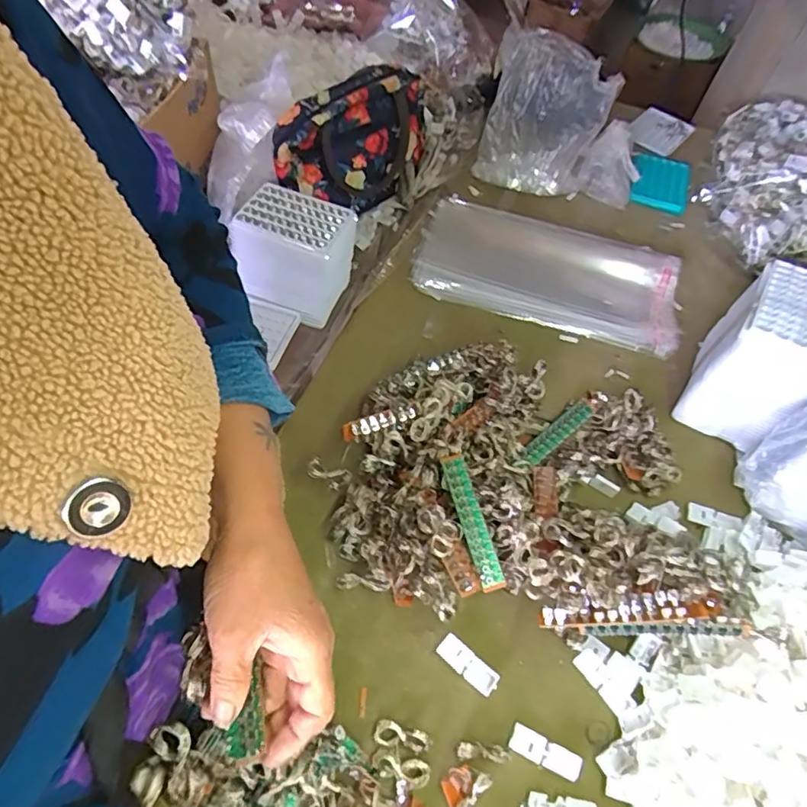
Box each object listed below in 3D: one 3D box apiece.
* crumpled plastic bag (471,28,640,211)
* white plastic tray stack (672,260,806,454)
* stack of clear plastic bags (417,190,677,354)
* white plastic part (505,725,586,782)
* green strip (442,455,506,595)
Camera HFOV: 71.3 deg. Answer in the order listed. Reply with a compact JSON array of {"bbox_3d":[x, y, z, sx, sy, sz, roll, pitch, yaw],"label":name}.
[{"bbox_3d":[0.237,-0.409,0.809,0.235,0.157,0.122,23,56,9],"label":"crumpled plastic bag"},{"bbox_3d":[0.377,-0.044,0.600,0.094,0.155,0.135,31,58,14],"label":"white plastic tray stack"},{"bbox_3d":[0.190,-0.179,0.742,0.344,0.030,0.167,20,56,6],"label":"stack of clear plastic bags"},{"bbox_3d":[0.113,0.278,0.447,0.056,0.010,0.019,24,56,9],"label":"white plastic part"},{"bbox_3d":[0.063,0.108,0.522,0.021,0.008,0.127,-13,69,-13],"label":"green strip"}]

